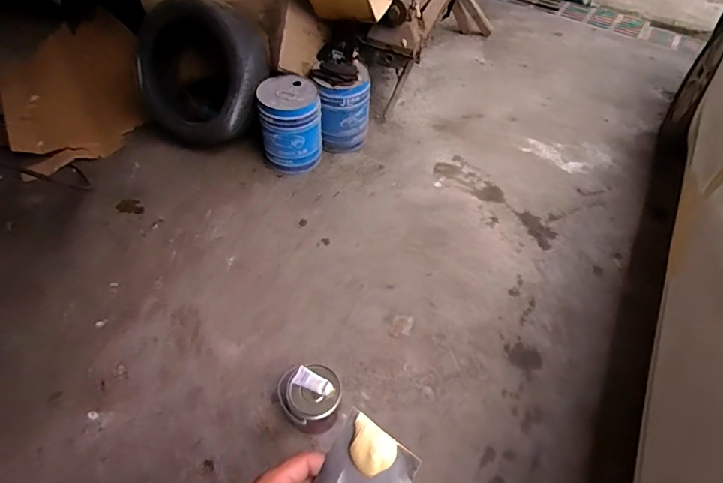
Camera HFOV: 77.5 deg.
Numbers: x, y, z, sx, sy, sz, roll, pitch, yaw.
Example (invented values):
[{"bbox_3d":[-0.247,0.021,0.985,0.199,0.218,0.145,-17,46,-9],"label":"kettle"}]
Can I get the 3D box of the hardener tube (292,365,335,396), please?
[{"bbox_3d":[-0.135,0.401,1.270,0.117,0.019,0.050,25,54,16],"label":"hardener tube"}]

